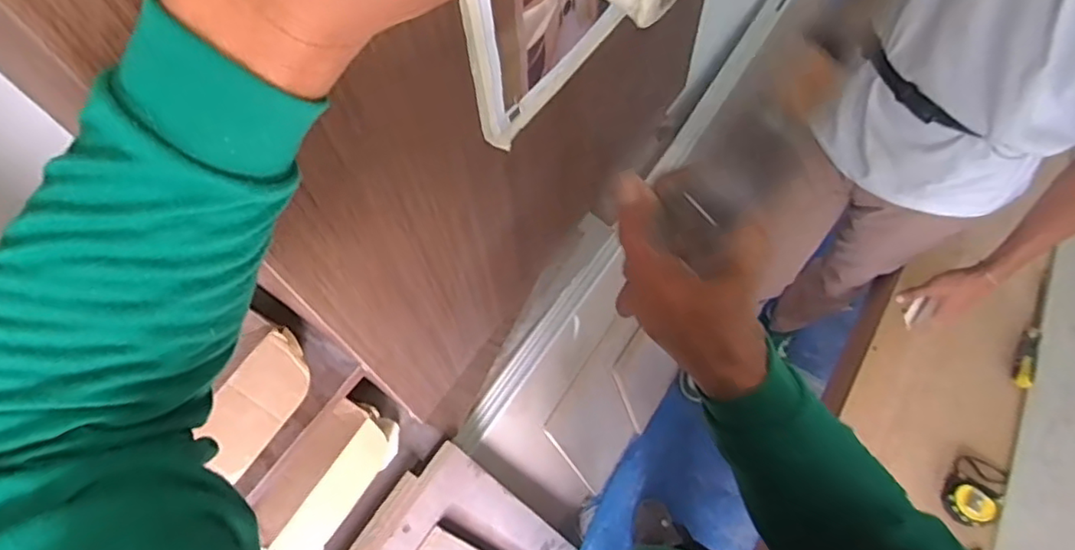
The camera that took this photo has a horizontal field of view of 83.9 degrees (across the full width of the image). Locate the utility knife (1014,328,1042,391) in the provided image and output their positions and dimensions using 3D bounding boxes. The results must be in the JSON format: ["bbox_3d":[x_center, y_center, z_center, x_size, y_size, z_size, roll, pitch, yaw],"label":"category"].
[{"bbox_3d":[0.852,0.143,1.040,0.030,0.016,0.110,20,67,12],"label":"utility knife"}]

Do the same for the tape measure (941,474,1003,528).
[{"bbox_3d":[0.674,0.352,0.930,0.073,0.038,0.075,-1,64,2],"label":"tape measure"}]

